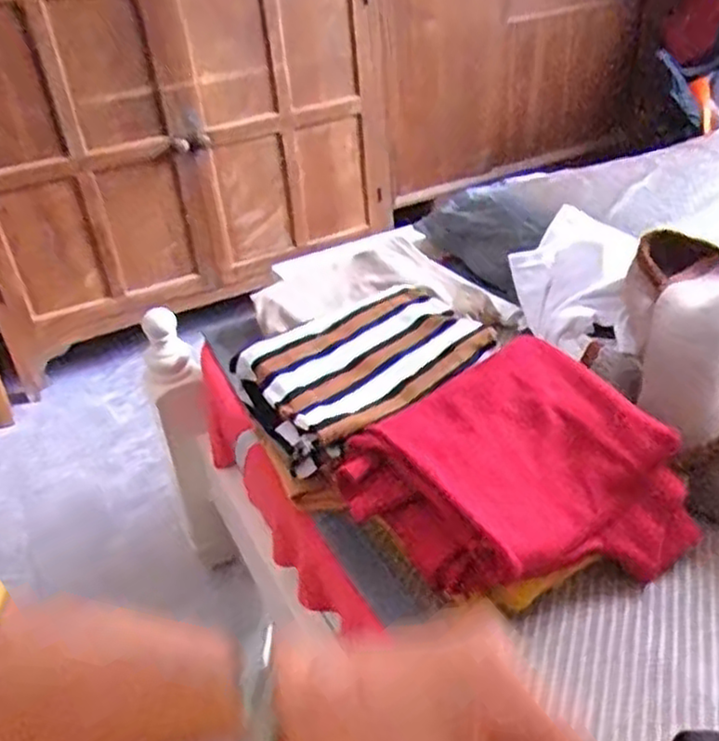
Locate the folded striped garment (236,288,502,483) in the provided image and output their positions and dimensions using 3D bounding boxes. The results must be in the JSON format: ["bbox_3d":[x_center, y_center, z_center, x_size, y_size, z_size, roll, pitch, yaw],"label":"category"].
[{"bbox_3d":[0.005,0.003,0.798,0.249,0.071,0.165,-31,53,-27],"label":"folded striped garment"}]

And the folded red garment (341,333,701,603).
[{"bbox_3d":[0.137,0.090,0.648,0.228,0.113,0.239,-29,41,-31],"label":"folded red garment"}]

